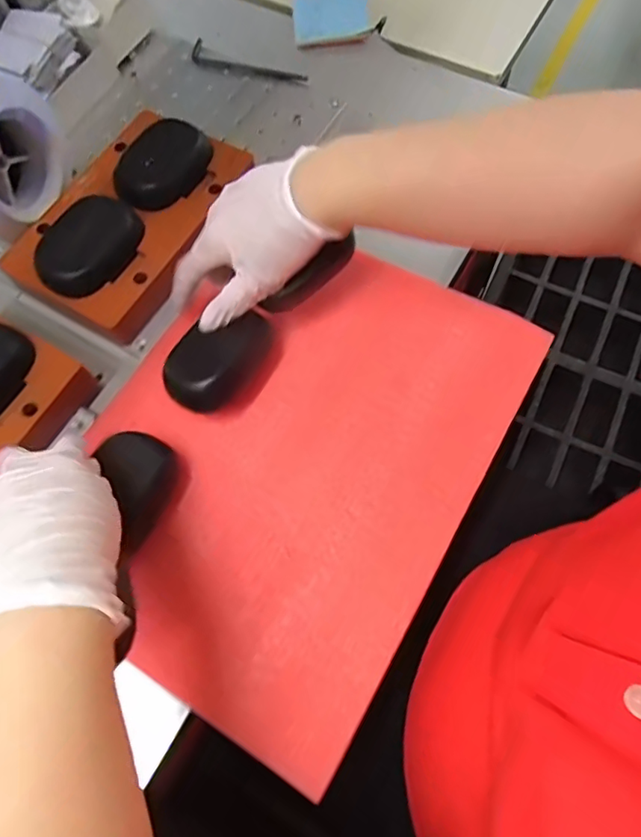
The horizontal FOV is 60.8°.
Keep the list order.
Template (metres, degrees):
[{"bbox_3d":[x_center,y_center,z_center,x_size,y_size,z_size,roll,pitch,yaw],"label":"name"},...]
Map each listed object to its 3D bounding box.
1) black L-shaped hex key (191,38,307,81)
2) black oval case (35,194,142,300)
[{"bbox_3d":[-0.074,-0.349,0.539,0.130,0.007,0.029,26,72,12],"label":"black L-shaped hex key"},{"bbox_3d":[-0.177,-0.134,0.421,0.056,0.020,0.087,33,73,16],"label":"black oval case"}]

